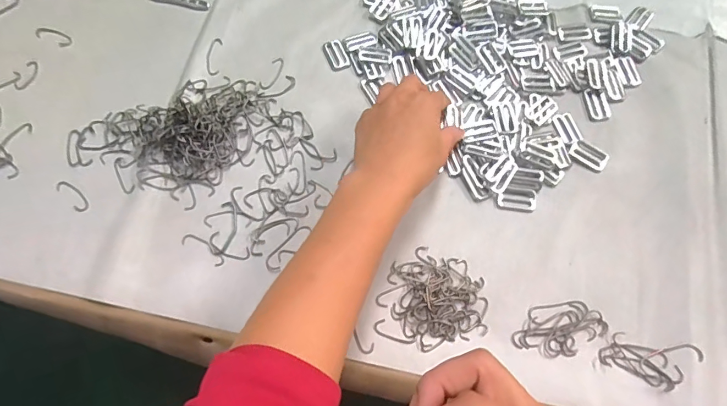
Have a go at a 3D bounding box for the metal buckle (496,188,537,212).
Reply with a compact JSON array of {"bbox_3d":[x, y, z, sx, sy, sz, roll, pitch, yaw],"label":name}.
[{"bbox_3d":[0.135,-0.003,0.379,0.034,0.005,0.017,4,71,0],"label":"metal buckle"}]

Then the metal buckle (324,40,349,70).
[{"bbox_3d":[-0.026,-0.147,0.426,0.018,0.004,0.034,-21,73,-8],"label":"metal buckle"}]

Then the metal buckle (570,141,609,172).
[{"bbox_3d":[0.204,-0.043,0.392,0.032,0.005,0.020,37,75,11],"label":"metal buckle"}]

